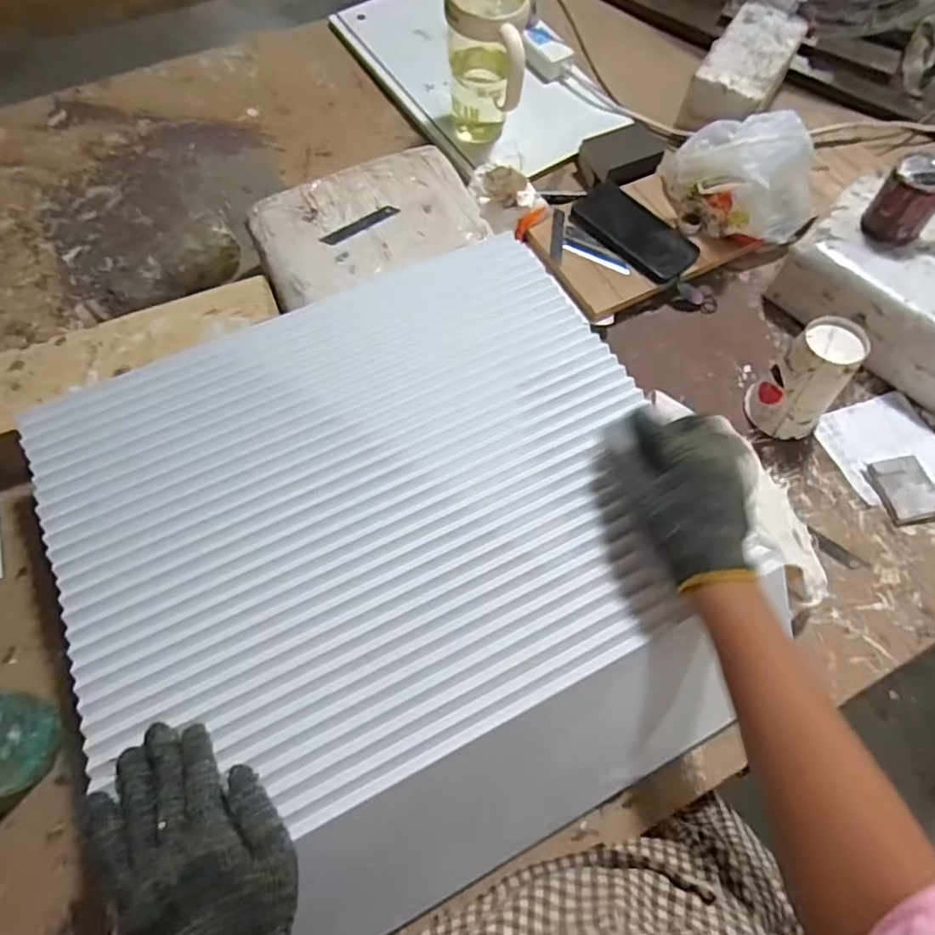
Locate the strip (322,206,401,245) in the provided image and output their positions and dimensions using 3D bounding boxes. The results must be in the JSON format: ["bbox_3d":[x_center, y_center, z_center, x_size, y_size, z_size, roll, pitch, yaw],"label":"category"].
[{"bbox_3d":[-0.127,-0.289,0.696,0.098,0.004,0.018,-32,70,-15],"label":"strip"}]

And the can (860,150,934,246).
[{"bbox_3d":[0.501,-0.304,0.661,0.062,0.072,0.065,1,65,-1],"label":"can"}]

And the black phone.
[{"bbox_3d":[0.224,-0.317,0.778,0.089,0.012,0.170,-38,72,-17],"label":"black phone"}]

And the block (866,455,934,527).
[{"bbox_3d":[0.476,0.023,0.628,0.059,0.012,0.071,-12,66,-7],"label":"block"}]

